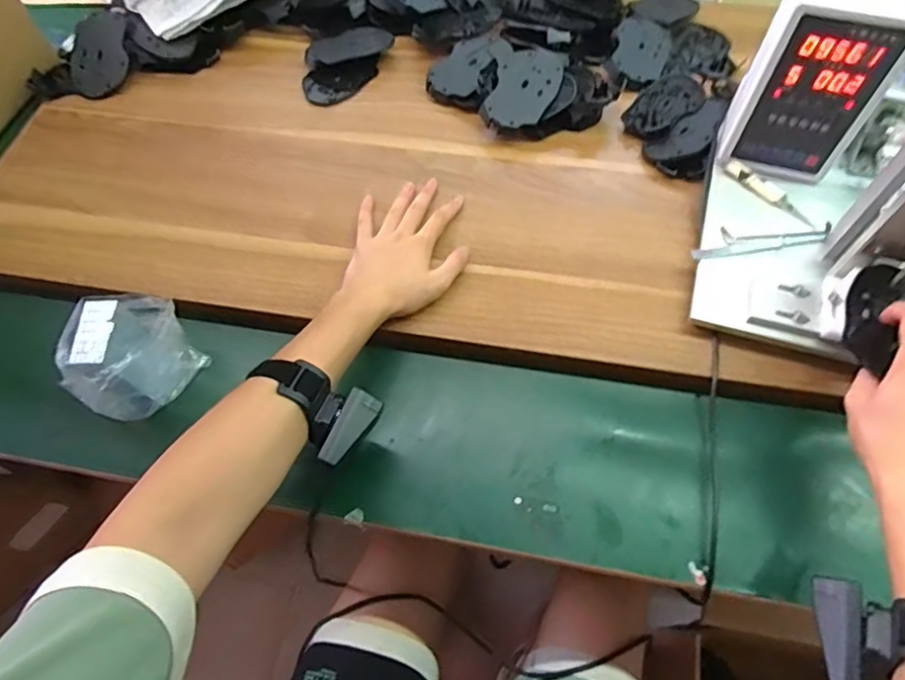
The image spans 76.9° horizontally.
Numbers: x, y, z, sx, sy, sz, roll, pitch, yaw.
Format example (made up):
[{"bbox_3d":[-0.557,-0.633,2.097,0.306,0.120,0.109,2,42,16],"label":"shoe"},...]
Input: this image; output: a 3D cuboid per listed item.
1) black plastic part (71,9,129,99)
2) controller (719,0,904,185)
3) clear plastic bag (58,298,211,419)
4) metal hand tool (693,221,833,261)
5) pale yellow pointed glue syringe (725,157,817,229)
[{"bbox_3d":[-0.459,-0.373,0.741,0.069,0.011,0.118,3,89,-4],"label":"black plastic part"},{"bbox_3d":[0.345,-0.252,0.547,0.112,0.172,0.080,18,65,11],"label":"controller"},{"bbox_3d":[-0.292,0.015,0.530,0.055,0.127,0.117,1,66,5],"label":"clear plastic bag"},{"bbox_3d":[0.312,-0.103,0.571,0.137,0.005,0.033,-9,63,-3],"label":"metal hand tool"},{"bbox_3d":[0.332,-0.154,0.595,0.016,0.014,0.105,-37,67,-16],"label":"pale yellow pointed glue syringe"}]

